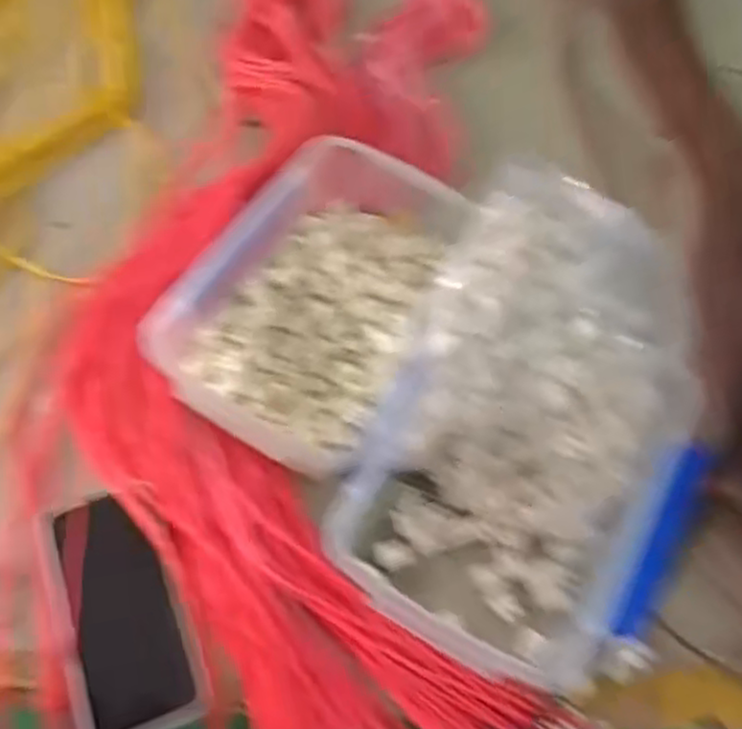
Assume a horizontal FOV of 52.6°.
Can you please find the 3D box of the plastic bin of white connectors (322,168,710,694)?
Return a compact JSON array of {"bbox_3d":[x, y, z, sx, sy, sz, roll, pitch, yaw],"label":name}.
[{"bbox_3d":[0.126,0.041,0.530,0.214,0.101,0.315,23,64,8],"label":"plastic bin of white connectors"}]

